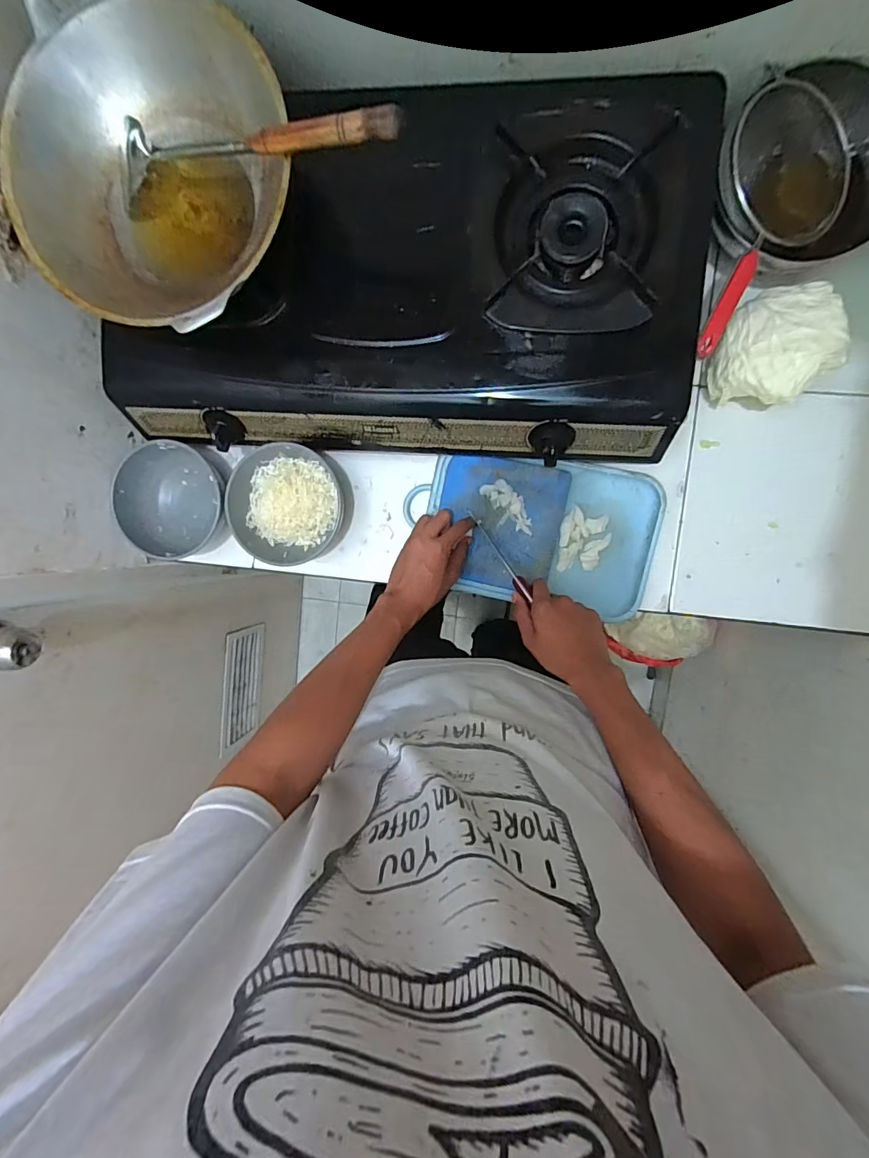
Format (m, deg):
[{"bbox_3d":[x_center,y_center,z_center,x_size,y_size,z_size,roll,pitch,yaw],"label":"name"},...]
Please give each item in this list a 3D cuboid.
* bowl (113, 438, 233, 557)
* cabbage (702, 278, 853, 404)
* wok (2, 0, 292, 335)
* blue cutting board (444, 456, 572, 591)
[{"bbox_3d":[-0.365,-0.112,0.671,0.154,0.079,0.155,1,95,7],"label":"bowl"},{"bbox_3d":[0.398,-0.273,0.542,0.137,0.090,0.114,-39,89,9],"label":"cabbage"},{"bbox_3d":[-0.274,-0.407,0.470,0.278,0.099,0.276,18,97,5],"label":"wok"},{"bbox_3d":[0.089,-0.075,0.632,0.163,0.019,0.167,11,96,6],"label":"blue cutting board"}]

